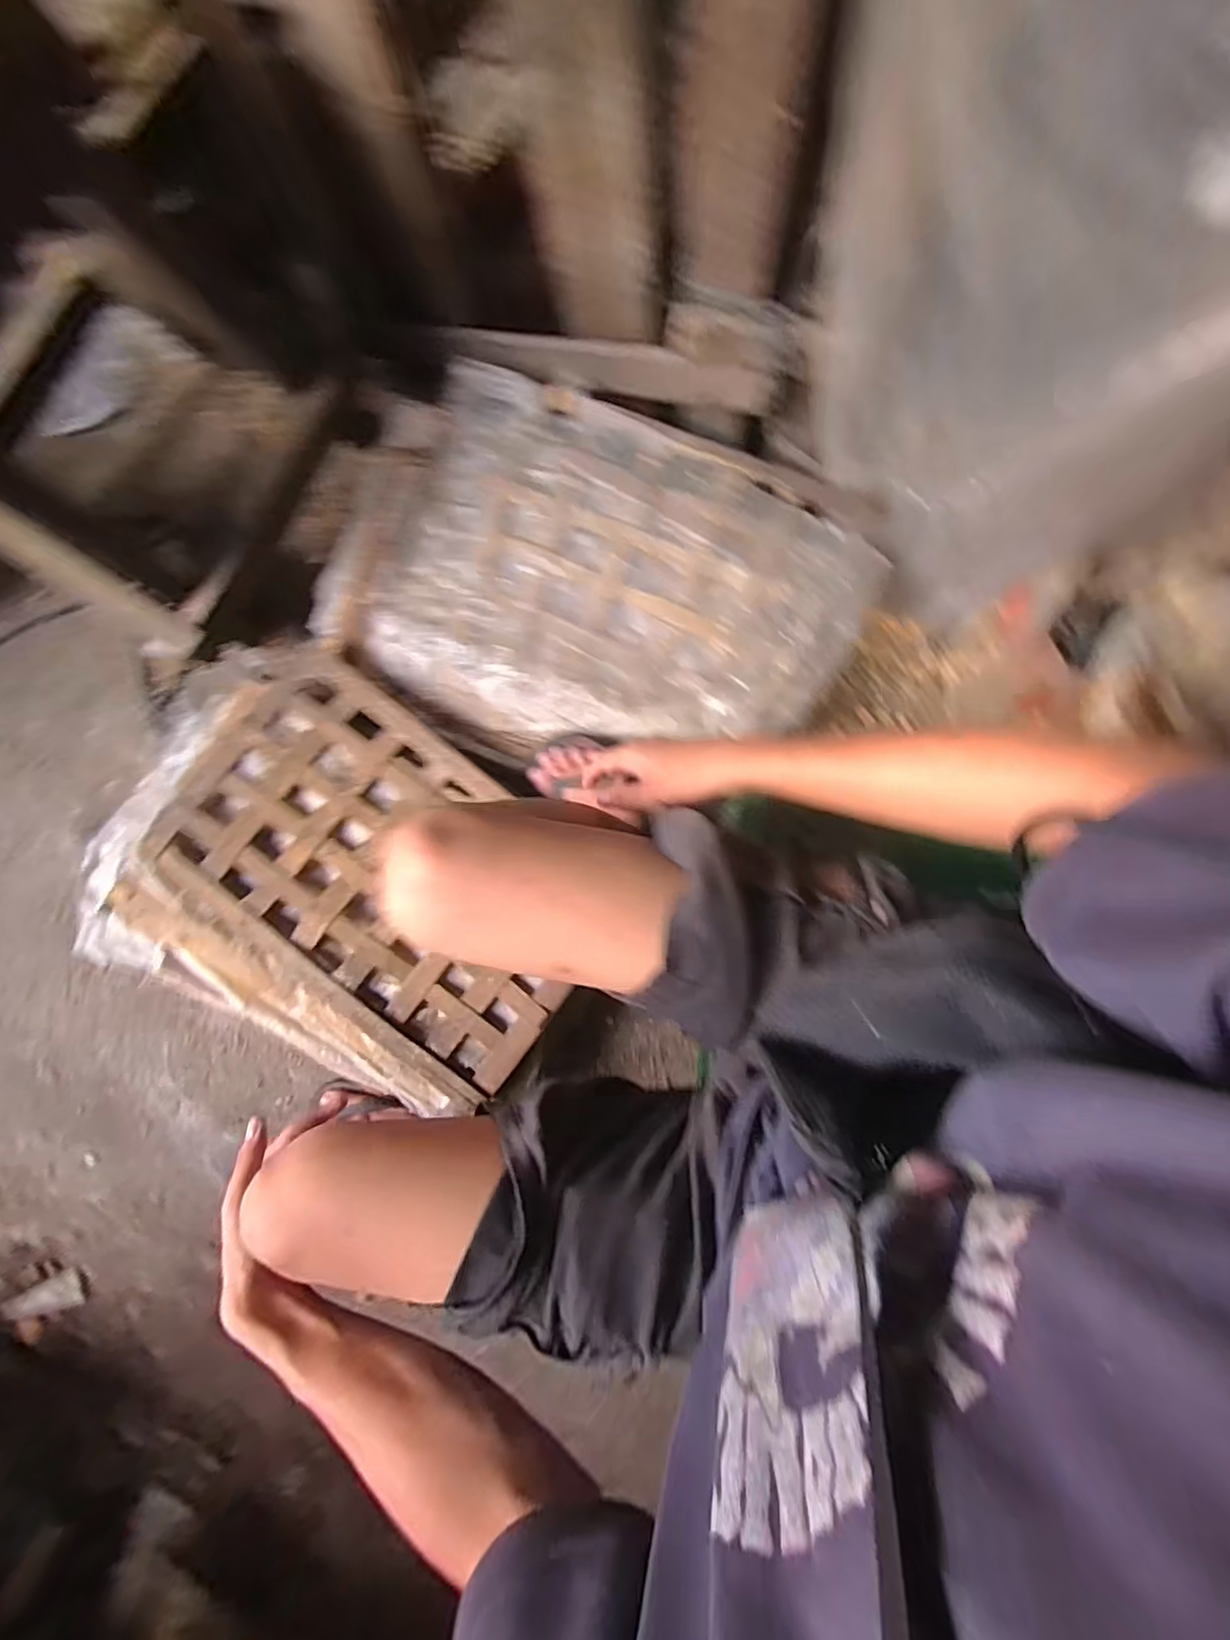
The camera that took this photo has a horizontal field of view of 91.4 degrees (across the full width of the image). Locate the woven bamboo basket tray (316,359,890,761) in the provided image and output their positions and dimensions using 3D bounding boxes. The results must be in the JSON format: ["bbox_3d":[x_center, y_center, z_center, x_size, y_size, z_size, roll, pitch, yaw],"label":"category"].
[{"bbox_3d":[-0.036,-0.261,0.720,0.623,0.127,0.388,22,85,6],"label":"woven bamboo basket tray"}]

